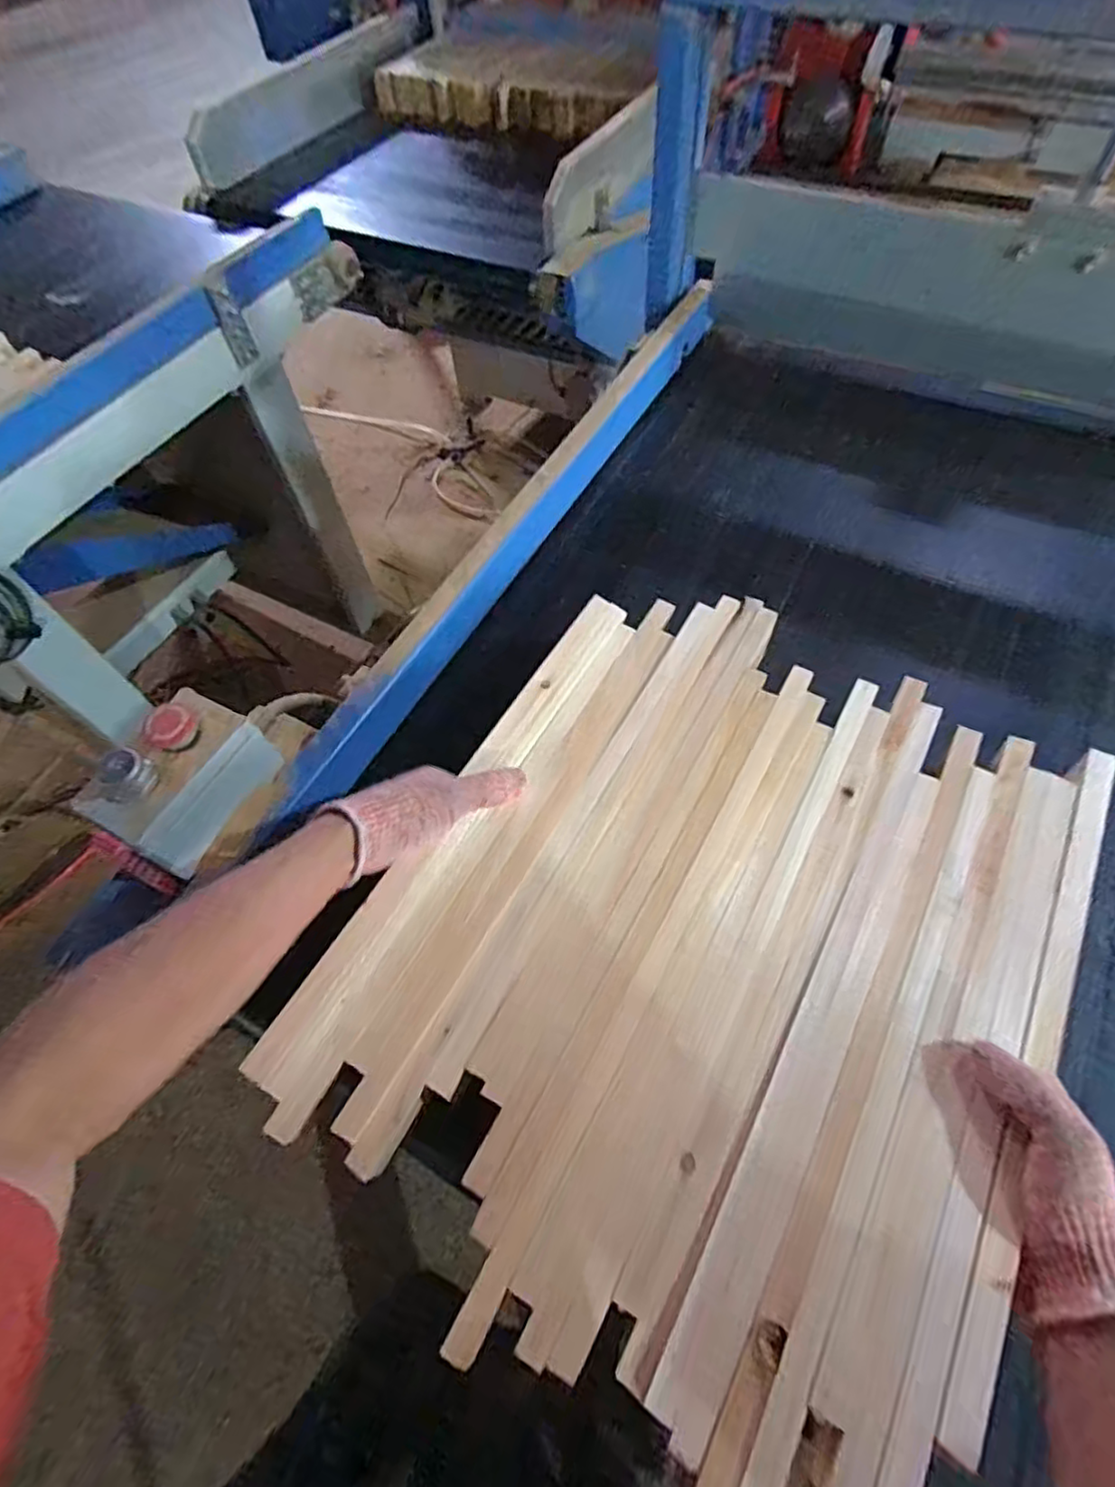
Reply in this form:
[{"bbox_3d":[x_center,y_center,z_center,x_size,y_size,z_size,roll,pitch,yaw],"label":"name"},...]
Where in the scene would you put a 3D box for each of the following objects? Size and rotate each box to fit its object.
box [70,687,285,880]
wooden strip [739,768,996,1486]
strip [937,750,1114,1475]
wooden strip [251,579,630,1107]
[{"bbox_3d":[-0.296,0.029,0.532,0.065,0.094,0.127,21,63,16],"label":"box"},{"bbox_3d":[0.210,0.222,0.421,0.019,0.009,0.524,26,64,18],"label":"wooden strip"},{"bbox_3d":[0.320,0.184,0.434,0.021,0.010,0.462,26,62,18],"label":"strip"},{"bbox_3d":[-0.069,0.044,0.542,0.042,0.014,0.478,25,61,17],"label":"wooden strip"}]

